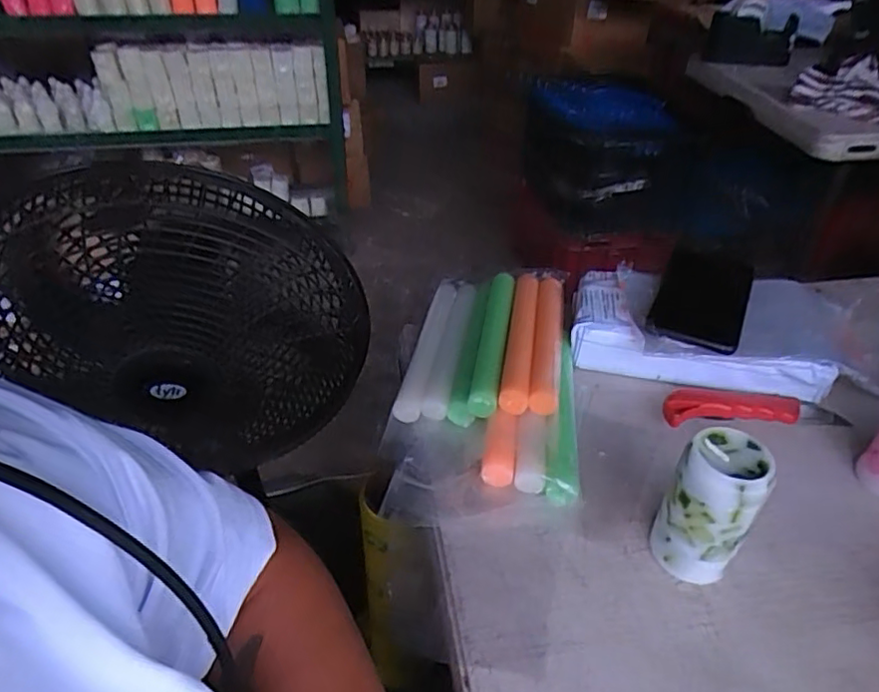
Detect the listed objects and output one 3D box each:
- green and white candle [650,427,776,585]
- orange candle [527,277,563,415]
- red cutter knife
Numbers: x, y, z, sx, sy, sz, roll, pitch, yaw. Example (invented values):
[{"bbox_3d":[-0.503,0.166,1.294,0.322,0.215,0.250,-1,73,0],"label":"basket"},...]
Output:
[{"bbox_3d":[0.168,0.102,0.380,0.048,0.097,0.044,1,38,-1],"label":"green and white candle"},{"bbox_3d":[0.096,-0.008,0.541,0.026,0.025,0.188,7,38,7],"label":"orange candle"},{"bbox_3d":[0.263,0.051,0.509,0.153,0.019,0.033,-2,38,-5],"label":"red cutter knife"}]

